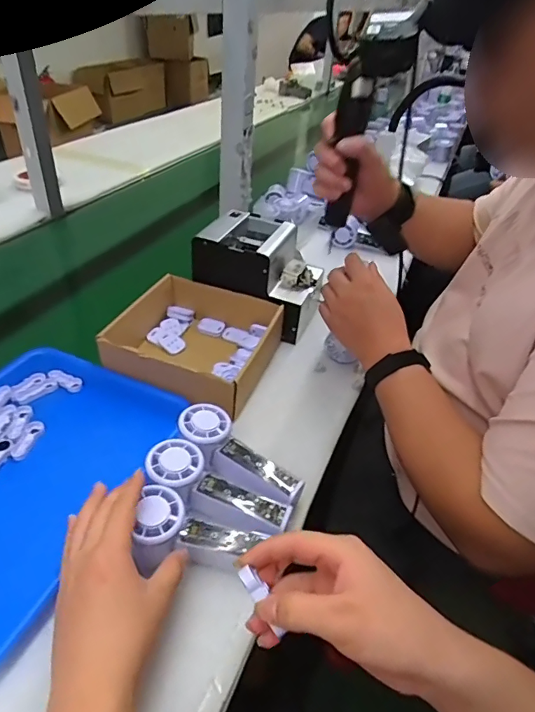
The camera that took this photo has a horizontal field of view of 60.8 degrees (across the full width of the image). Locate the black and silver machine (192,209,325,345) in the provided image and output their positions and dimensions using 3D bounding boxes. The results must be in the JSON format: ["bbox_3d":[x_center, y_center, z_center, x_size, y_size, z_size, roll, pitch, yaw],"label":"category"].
[{"bbox_3d":[-0.008,-0.136,0.743,0.182,0.129,0.135,21,42,15],"label":"black and silver machine"}]

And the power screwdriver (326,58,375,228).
[{"bbox_3d":[0.106,-0.277,0.615,0.029,0.196,0.047,-1,41,-10],"label":"power screwdriver"}]

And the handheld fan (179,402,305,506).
[{"bbox_3d":[-0.033,0.110,0.501,0.153,0.033,0.055,37,47,13],"label":"handheld fan"}]

